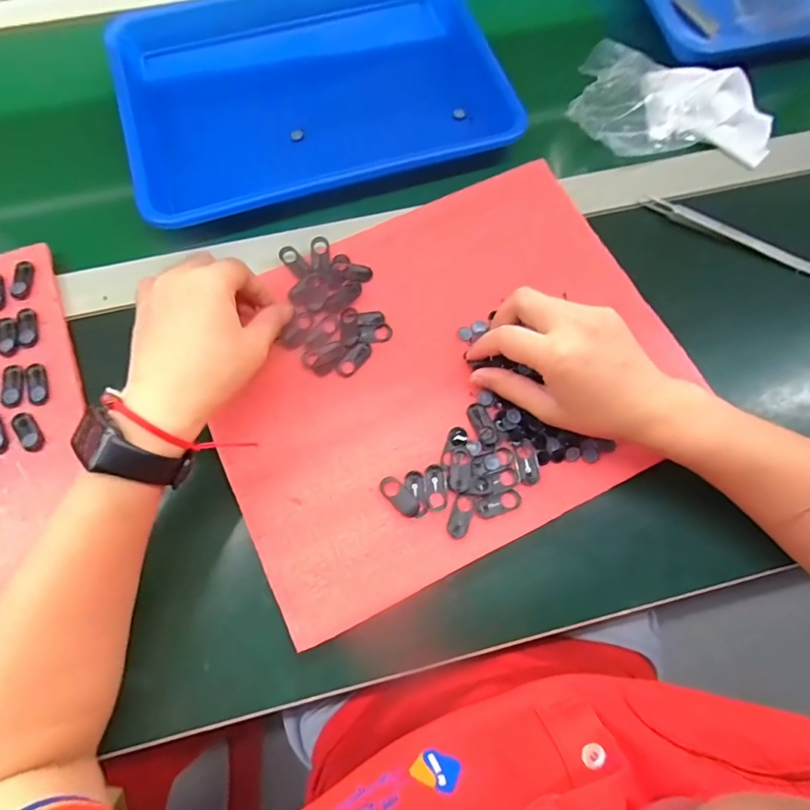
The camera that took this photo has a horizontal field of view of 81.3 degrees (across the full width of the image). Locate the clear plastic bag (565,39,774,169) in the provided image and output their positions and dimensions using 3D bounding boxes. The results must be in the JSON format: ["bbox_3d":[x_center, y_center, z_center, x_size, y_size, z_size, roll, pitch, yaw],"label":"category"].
[{"bbox_3d":[0.246,-0.268,0.434,0.175,0.033,0.120,20,73,6],"label":"clear plastic bag"}]

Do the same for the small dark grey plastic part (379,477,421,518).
[{"bbox_3d":[-0.004,0.062,0.320,0.032,0.004,0.014,40,76,11],"label":"small dark grey plastic part"}]

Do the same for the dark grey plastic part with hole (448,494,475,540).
[{"bbox_3d":[0.038,0.075,0.318,0.012,0.004,0.029,20,73,6],"label":"dark grey plastic part with hole"}]

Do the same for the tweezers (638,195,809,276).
[{"bbox_3d":[0.273,-0.144,0.396,0.148,0.010,0.016,29,74,8],"label":"tweezers"}]

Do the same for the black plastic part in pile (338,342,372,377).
[{"bbox_3d":[-0.038,-0.035,0.349,0.014,0.004,0.031,38,76,11],"label":"black plastic part in pile"}]

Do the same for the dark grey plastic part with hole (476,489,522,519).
[{"bbox_3d":[0.064,0.067,0.321,0.031,0.004,0.014,-19,73,-6],"label":"dark grey plastic part with hole"}]

